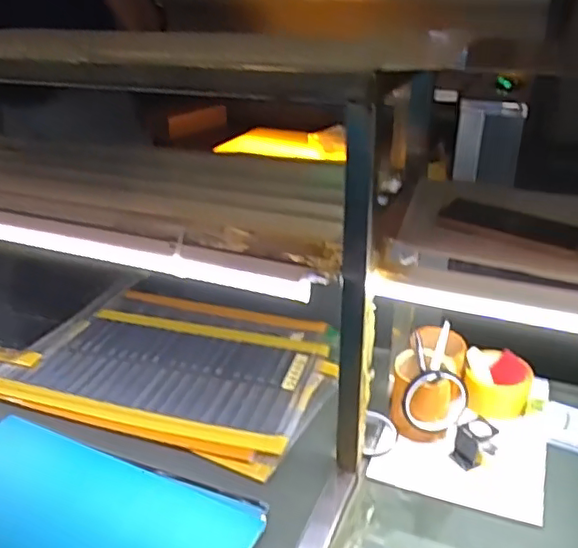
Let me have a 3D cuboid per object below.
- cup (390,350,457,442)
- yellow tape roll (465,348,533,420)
[{"bbox_3d":[0.185,0.173,0.816,0.082,0.100,0.091,6,29,14],"label":"cup"},{"bbox_3d":[0.316,0.171,0.874,0.081,0.062,0.086,-20,33,-30],"label":"yellow tape roll"}]

